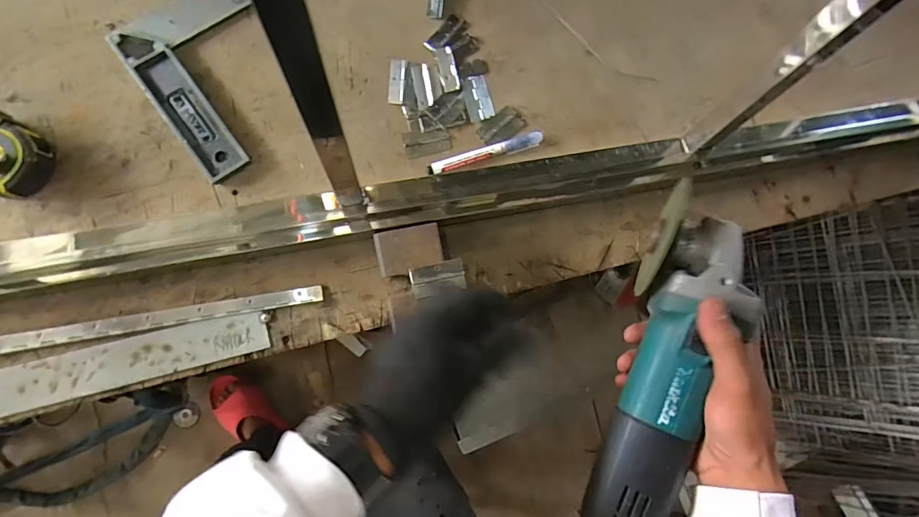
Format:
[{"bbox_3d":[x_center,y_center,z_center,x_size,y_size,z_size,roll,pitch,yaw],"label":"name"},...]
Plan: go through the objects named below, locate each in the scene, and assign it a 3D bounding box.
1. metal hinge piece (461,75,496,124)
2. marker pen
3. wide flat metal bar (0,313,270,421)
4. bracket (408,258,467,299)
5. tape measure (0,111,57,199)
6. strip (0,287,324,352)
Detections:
[{"bbox_3d":[0.021,-0.185,0.540,0.030,0.005,0.052,-15,87,-8],"label":"metal hinge piece"},{"bbox_3d":[0.030,-0.119,0.533,0.137,0.011,0.016,-18,88,-8],"label":"marker pen"},{"bbox_3d":[-0.540,0.156,0.443,0.677,0.006,0.049,-14,87,-8],"label":"wide flat metal bar"},{"bbox_3d":[-0.021,0.019,0.459,0.052,0.007,0.029,-11,88,-9],"label":"bracket"},{"bbox_3d":[-0.444,-0.098,0.458,0.062,0.034,0.071,28,83,-4],"label":"tape measure"},{"bbox_3d":[-0.366,0.071,0.473,0.438,0.007,0.017,-9,87,-7],"label":"strip"}]

